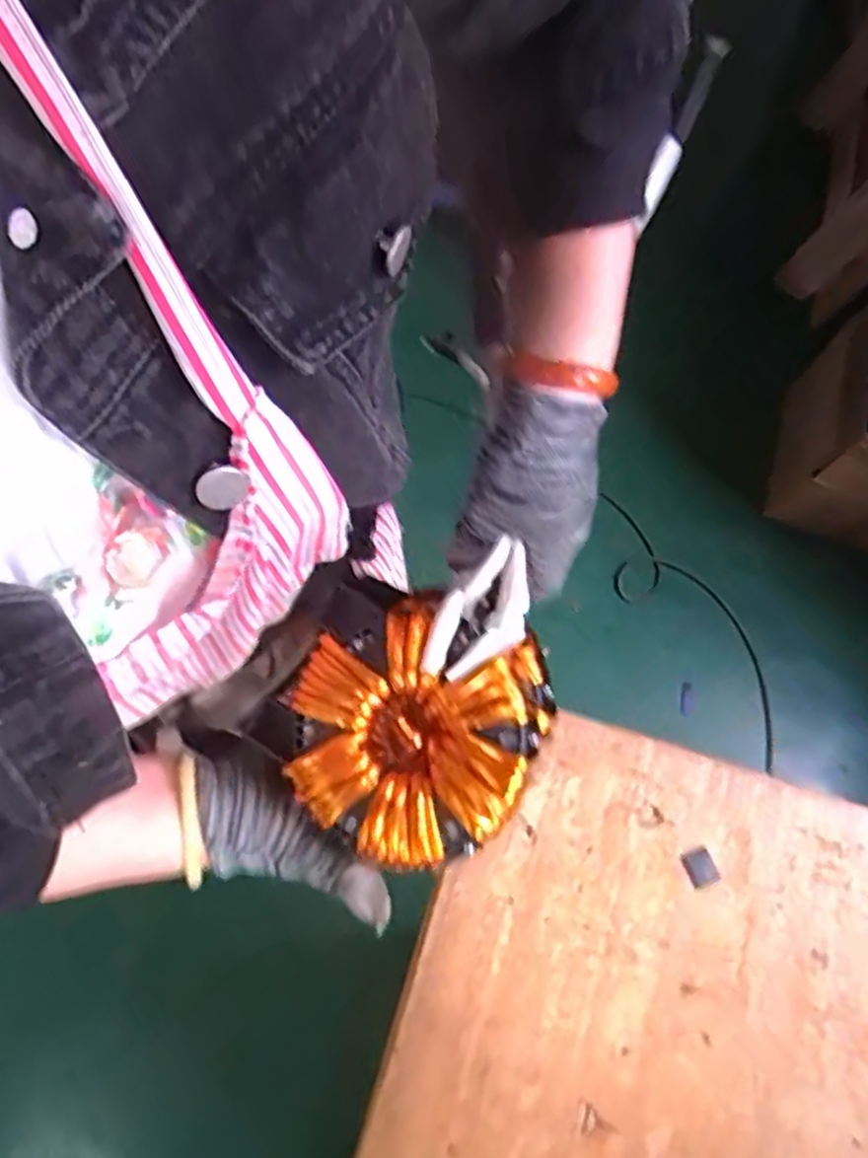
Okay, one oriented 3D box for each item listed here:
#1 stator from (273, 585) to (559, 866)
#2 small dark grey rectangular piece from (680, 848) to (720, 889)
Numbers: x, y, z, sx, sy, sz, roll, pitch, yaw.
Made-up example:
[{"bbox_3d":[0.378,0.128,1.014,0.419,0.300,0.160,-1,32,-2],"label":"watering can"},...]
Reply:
[{"bbox_3d":[-0.010,0.082,0.416,0.130,0.061,0.130,28,86,12],"label":"stator"},{"bbox_3d":[0.224,0.244,0.637,0.026,0.004,0.030,-20,73,-8],"label":"small dark grey rectangular piece"}]

